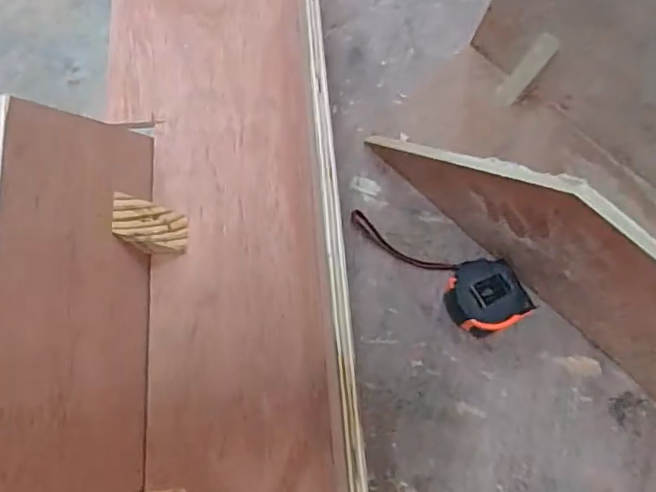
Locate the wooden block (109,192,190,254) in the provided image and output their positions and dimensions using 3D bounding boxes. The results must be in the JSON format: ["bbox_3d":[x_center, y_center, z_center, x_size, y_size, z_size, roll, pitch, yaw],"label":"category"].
[{"bbox_3d":[-0.159,-0.018,0.516,0.051,0.065,0.039,-4,70,-3],"label":"wooden block"}]

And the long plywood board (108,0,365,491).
[{"bbox_3d":[-0.088,0.086,0.506,0.212,0.028,0.956,-5,71,0],"label":"long plywood board"}]

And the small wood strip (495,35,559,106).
[{"bbox_3d":[0.202,-0.179,0.583,0.007,0.083,0.023,-25,71,-36],"label":"small wood strip"}]

